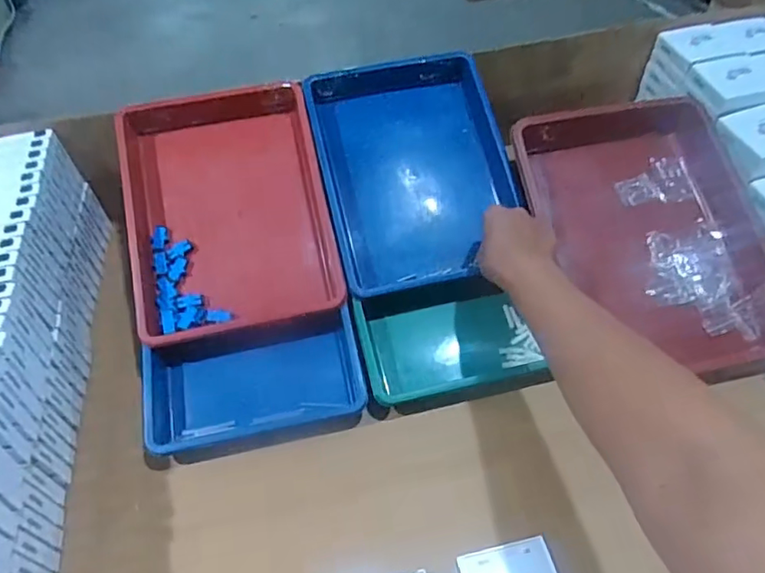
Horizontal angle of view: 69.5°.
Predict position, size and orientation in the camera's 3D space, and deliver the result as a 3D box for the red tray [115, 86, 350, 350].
[{"bbox_3d":[-0.194,-0.109,0.695,0.237,0.056,0.330,-11,71,-9],"label":"red tray"}]

